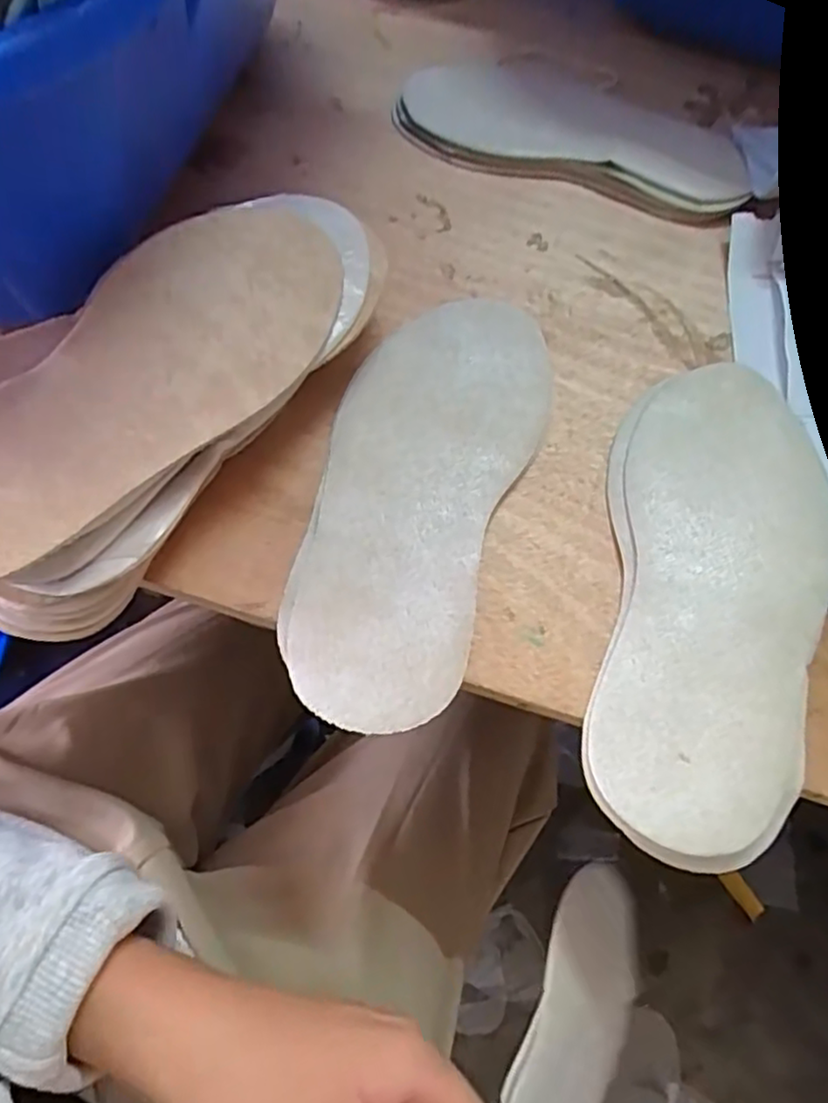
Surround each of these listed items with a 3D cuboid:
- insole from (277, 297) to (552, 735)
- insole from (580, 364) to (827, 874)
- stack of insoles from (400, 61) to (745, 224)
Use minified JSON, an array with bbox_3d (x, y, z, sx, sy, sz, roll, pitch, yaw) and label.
[{"bbox_3d":[0.004,-0.037,0.336,0.095,0.011,0.247,15,64,7],"label":"insole"},{"bbox_3d":[0.137,0.011,0.308,0.096,0.013,0.239,11,64,5],"label":"insole"},{"bbox_3d":[0.106,-0.283,0.459,0.229,0.020,0.118,17,65,8],"label":"stack of insoles"}]

